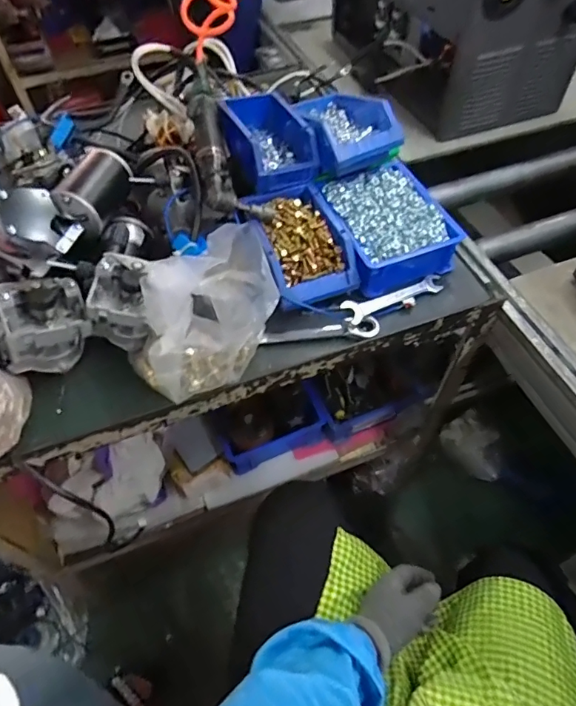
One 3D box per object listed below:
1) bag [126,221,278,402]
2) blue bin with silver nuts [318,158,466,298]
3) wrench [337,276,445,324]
[{"bbox_3d":[-0.103,-0.049,0.550,0.111,0.160,0.162,38,63,25],"label":"bag"},{"bbox_3d":[0.143,-0.189,0.707,0.155,0.071,0.197,-18,56,-11],"label":"blue bin with silver nuts"},{"bbox_3d":[0.146,-0.080,0.660,0.151,0.013,0.039,-23,57,-15],"label":"wrench"}]

